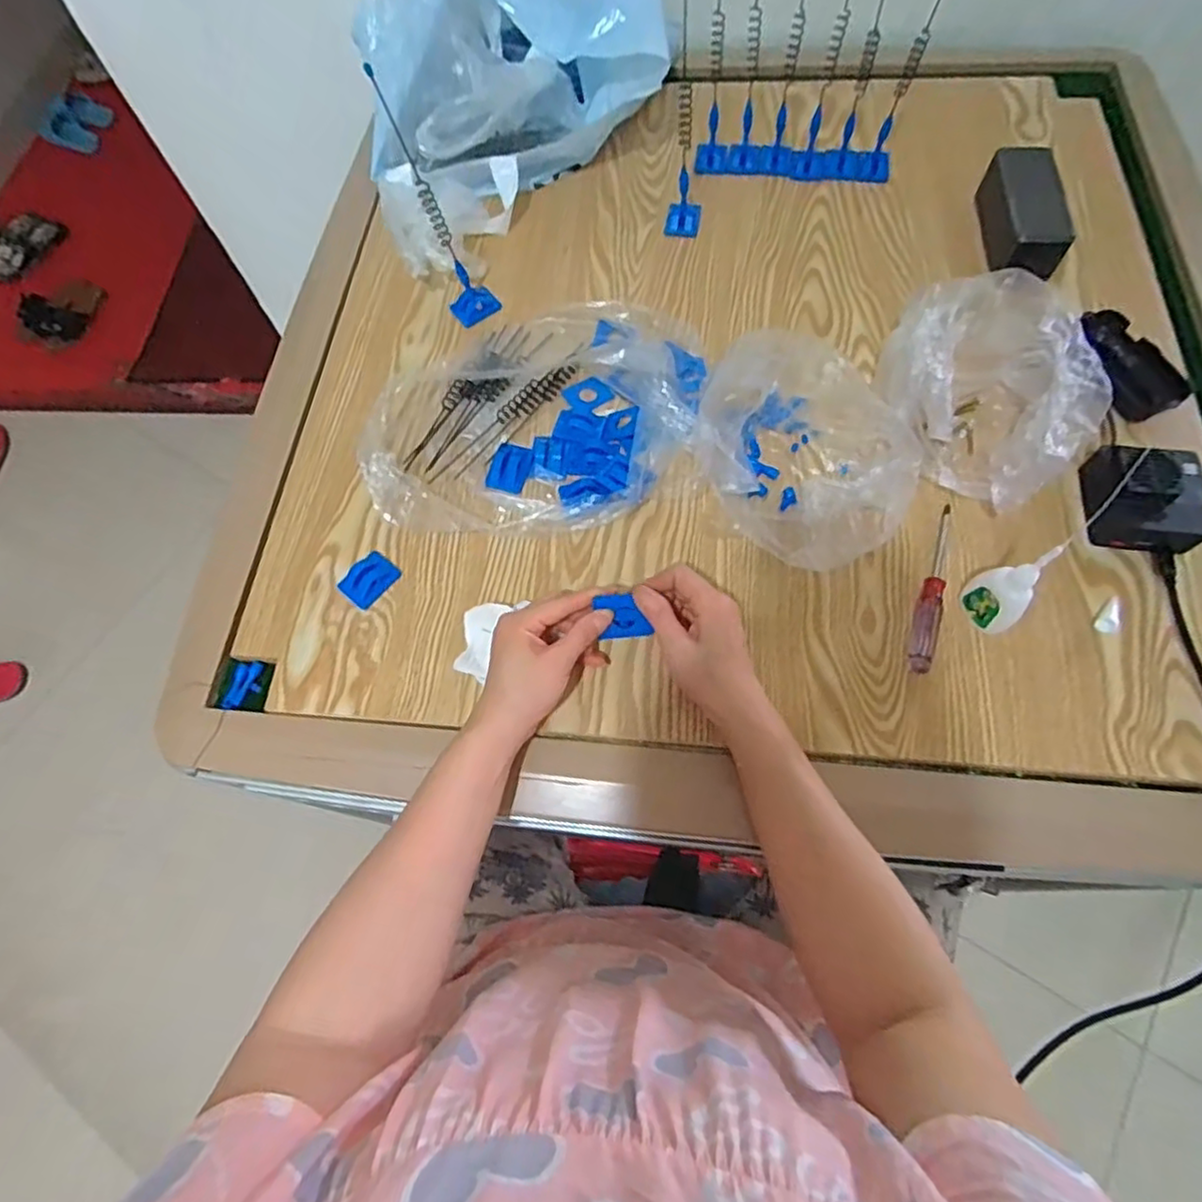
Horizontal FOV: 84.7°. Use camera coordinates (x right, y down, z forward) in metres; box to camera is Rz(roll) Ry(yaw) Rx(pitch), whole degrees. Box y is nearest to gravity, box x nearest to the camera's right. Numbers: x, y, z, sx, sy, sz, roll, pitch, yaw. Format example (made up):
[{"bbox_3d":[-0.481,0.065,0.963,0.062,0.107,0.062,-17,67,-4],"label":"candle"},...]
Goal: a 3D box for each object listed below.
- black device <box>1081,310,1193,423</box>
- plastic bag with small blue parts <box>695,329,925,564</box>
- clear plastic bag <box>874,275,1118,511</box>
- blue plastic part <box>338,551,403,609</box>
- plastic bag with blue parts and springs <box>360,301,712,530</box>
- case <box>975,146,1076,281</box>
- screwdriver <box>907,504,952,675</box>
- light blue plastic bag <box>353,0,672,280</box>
[{"bbox_3d":[0.462,-0.206,0.576,0.047,0.026,0.107,-8,67,0],"label":"black device"},{"bbox_3d":[0.176,-0.131,0.531,0.187,0.086,0.181,-41,71,-13],"label":"plastic bag with small blue parts"},{"bbox_3d":[0.314,-0.175,0.543,0.159,0.083,0.174,-39,70,-13],"label":"clear plastic bag"},{"bbox_3d":[-0.193,-0.018,0.550,0.032,0.012,0.044,38,74,17],"label":"blue plastic part"},{"bbox_3d":[-0.054,-0.187,0.571,0.292,0.088,0.239,-7,67,0],"label":"plastic bag with blue parts and springs"},{"bbox_3d":[0.402,-0.365,0.630,0.055,0.053,0.142,0,67,3],"label":"case"},{"bbox_3d":[0.259,-0.013,0.511,0.018,0.017,0.147,17,69,10],"label":"screwdriver"},{"bbox_3d":[-0.120,-0.529,0.668,0.189,0.178,0.358,36,73,17],"label":"light blue plastic bag"}]

